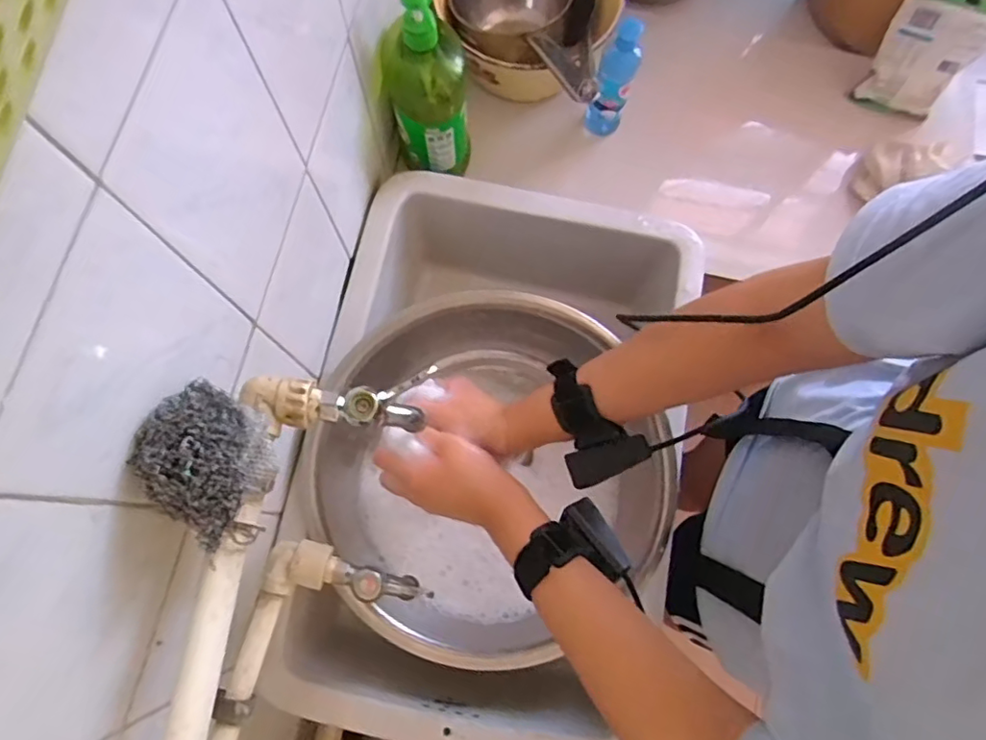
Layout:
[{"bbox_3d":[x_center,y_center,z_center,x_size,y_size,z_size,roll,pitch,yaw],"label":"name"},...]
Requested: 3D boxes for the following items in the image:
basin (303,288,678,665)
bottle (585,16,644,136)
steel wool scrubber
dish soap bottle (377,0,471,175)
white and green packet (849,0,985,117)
[{"bbox_3d":[-0.012,0.111,0.622,0.353,0.142,0.351,0,75,-2],"label":"basin"},{"bbox_3d":[0.154,-0.365,0.725,0.045,0.159,0.038,22,75,4],"label":"bottle"},{"bbox_3d":[-0.178,0.055,0.358,0.078,0.057,0.073,32,76,7],"label":"steel wool scrubber"},{"bbox_3d":[-0.075,-0.313,0.643,0.091,0.236,0.070,-7,75,-4],"label":"dish soap bottle"},{"bbox_3d":[0.549,-0.398,0.723,0.107,0.144,0.030,23,55,15],"label":"white and green packet"}]

